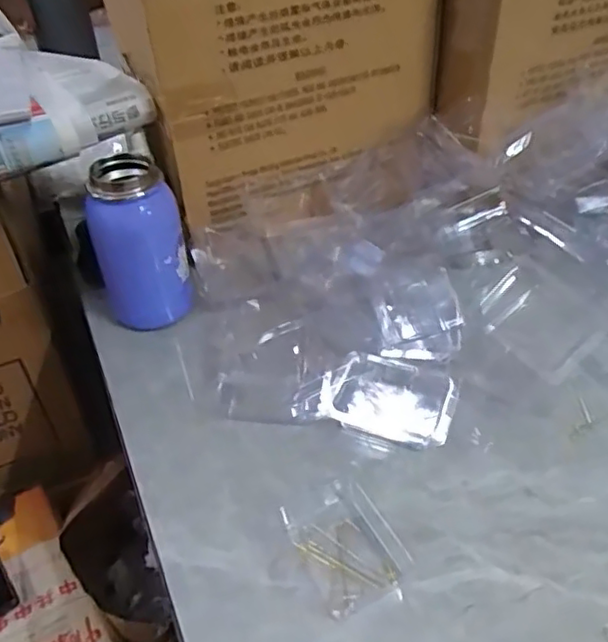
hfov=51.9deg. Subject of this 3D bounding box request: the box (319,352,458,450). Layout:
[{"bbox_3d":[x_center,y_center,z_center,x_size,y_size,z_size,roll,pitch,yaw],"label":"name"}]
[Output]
[{"bbox_3d":[0.065,0.054,0.473,0.094,0.024,0.062,14,44,16],"label":"box"}]

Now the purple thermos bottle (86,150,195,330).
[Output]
[{"bbox_3d":[-0.138,-0.063,0.525,0.066,0.129,0.065,-1,42,1],"label":"purple thermos bottle"}]

